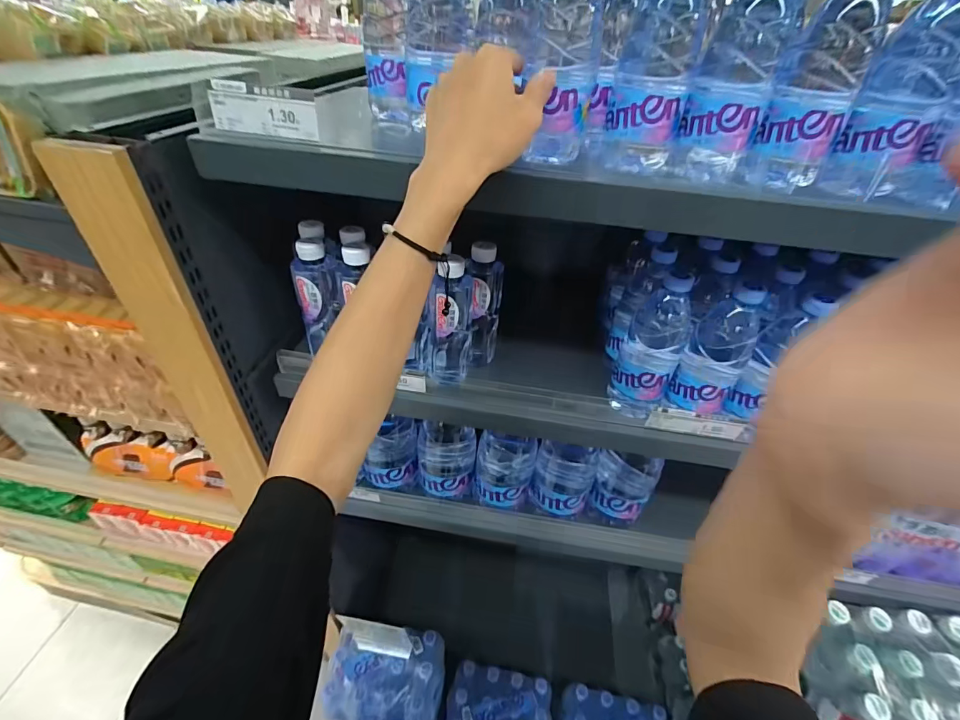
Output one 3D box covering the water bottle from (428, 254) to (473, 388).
[{"bbox_3d":[-0.039,-0.048,0.540,0.054,0.170,0.049,7,40,3],"label":"water bottle"}]

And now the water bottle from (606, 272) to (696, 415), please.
[{"bbox_3d":[0.214,-0.020,0.512,0.065,0.181,0.081,20,42,18],"label":"water bottle"}]

